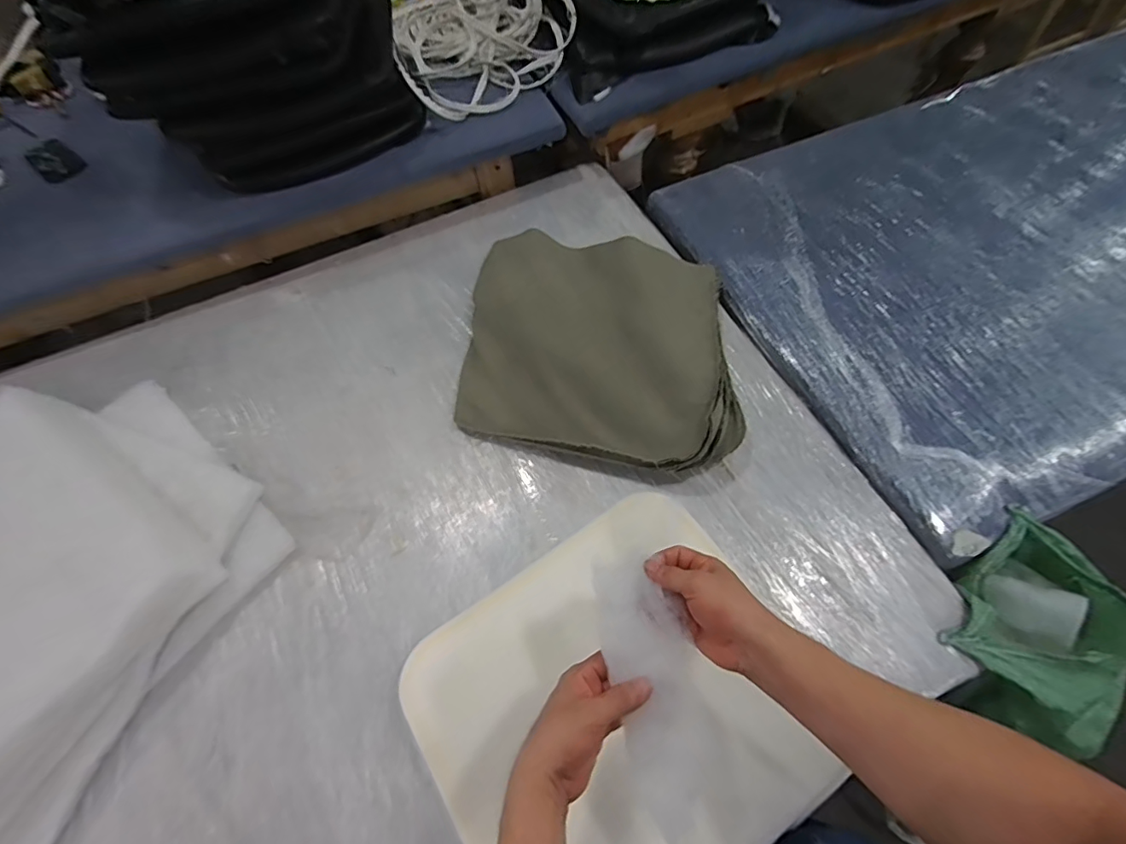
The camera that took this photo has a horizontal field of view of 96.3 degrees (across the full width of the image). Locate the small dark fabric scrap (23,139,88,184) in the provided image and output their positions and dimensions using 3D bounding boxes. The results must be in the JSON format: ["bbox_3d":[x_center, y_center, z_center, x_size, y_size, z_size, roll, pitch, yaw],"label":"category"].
[{"bbox_3d":[-1.133,-0.585,1.122,0.153,0.013,0.084,34,68,21],"label":"small dark fabric scrap"}]

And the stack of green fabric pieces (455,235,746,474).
[{"bbox_3d":[0.056,-0.140,0.900,0.461,0.080,0.482,2,61,5],"label":"stack of green fabric pieces"}]

